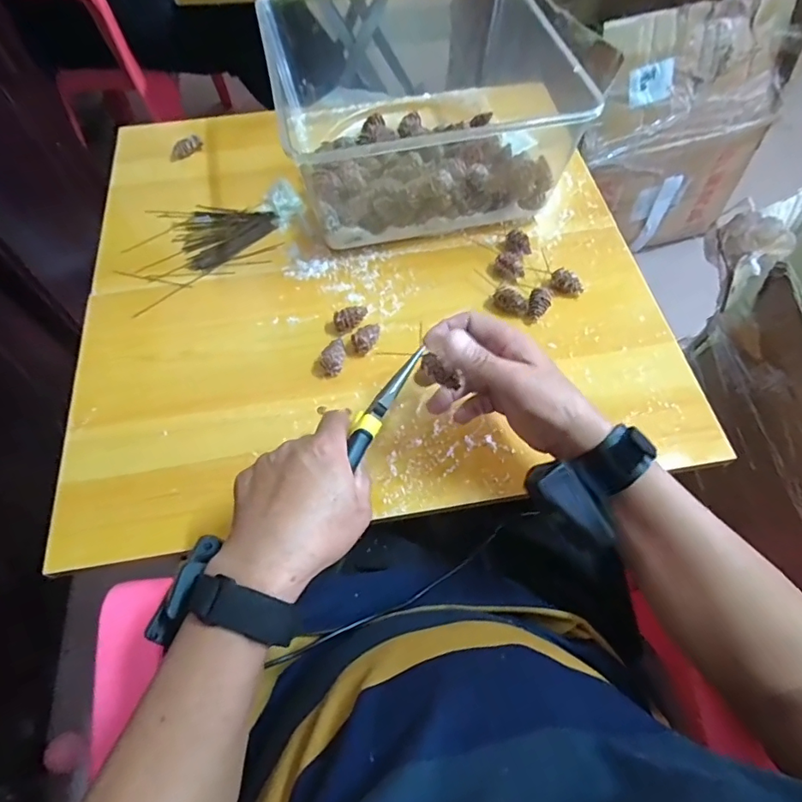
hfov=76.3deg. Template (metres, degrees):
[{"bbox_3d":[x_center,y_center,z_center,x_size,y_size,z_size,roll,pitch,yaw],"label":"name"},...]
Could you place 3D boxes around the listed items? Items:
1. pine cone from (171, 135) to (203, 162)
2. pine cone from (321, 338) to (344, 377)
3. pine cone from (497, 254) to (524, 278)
[{"bbox_3d":[-0.280,-0.331,0.661,0.044,0.015,0.021,-40,67,-19],"label":"pine cone"},{"bbox_3d":[-0.066,-0.044,0.501,0.021,0.021,0.033,7,61,5],"label":"pine cone"},{"bbox_3d":[0.118,-0.146,0.552,0.018,0.015,0.034,-36,66,-18],"label":"pine cone"}]

